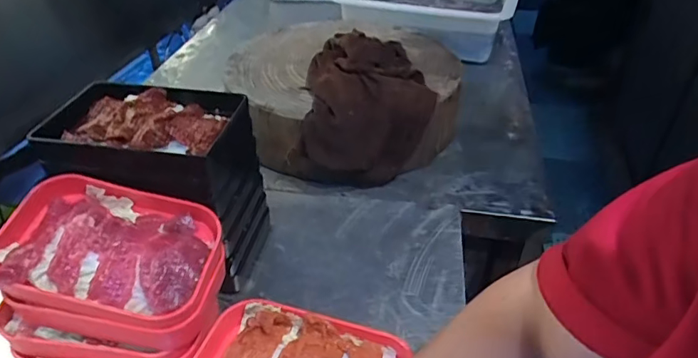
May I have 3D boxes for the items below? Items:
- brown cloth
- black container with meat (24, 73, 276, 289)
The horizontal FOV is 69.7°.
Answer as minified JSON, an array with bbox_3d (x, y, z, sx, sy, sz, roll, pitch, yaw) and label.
[{"bbox_3d":[0.029,-0.122,0.775,0.182,0.134,0.203,2,36,3],"label":"brown cloth"},{"bbox_3d":[-0.207,0.012,0.575,0.188,0.195,0.127,7,37,10],"label":"black container with meat"}]

